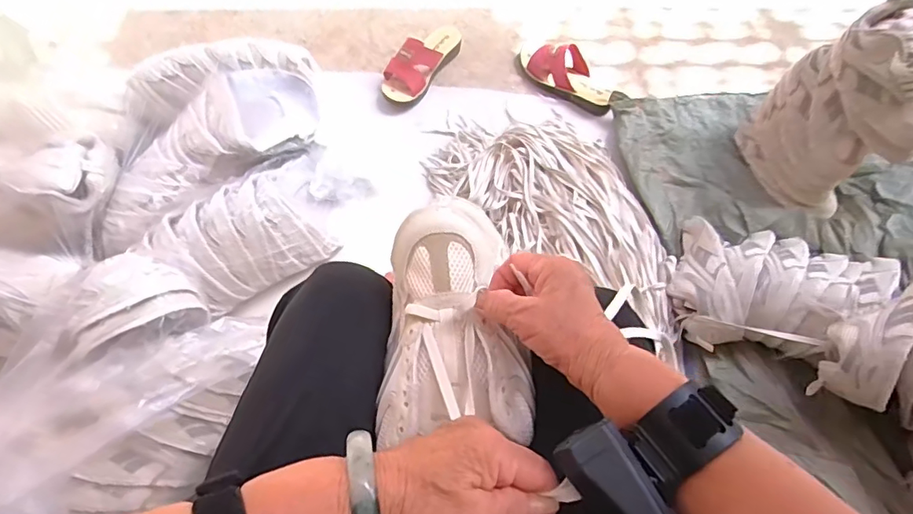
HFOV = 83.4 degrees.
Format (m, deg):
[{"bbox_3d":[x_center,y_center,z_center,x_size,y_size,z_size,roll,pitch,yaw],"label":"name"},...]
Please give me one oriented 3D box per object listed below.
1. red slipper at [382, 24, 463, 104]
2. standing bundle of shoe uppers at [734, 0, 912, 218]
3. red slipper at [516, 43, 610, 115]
[{"bbox_3d":[-0.072,-0.410,1.065,0.087,0.070,0.224,30,71,9],"label":"red slipper"},{"bbox_3d":[0.648,-0.234,0.866,0.123,0.311,0.222,-14,70,-7],"label":"standing bundle of shoe uppers"},{"bbox_3d":[0.223,-0.379,1.060,0.235,0.076,0.079,42,73,13],"label":"red slipper"}]

